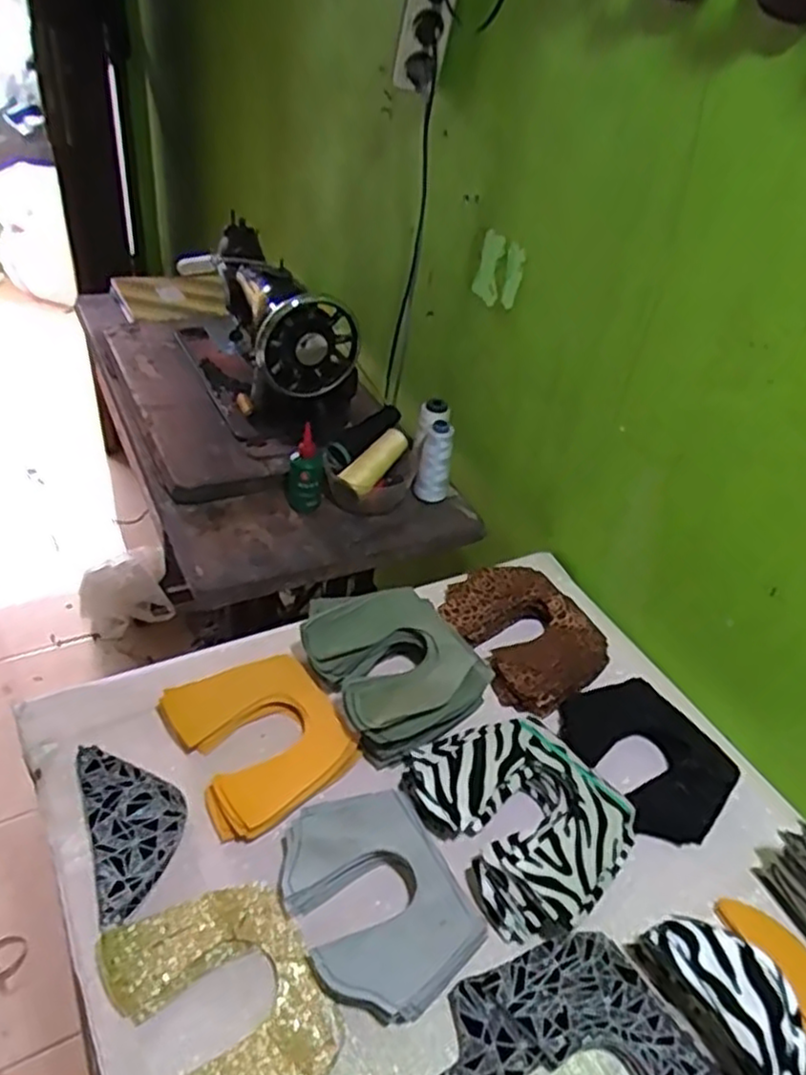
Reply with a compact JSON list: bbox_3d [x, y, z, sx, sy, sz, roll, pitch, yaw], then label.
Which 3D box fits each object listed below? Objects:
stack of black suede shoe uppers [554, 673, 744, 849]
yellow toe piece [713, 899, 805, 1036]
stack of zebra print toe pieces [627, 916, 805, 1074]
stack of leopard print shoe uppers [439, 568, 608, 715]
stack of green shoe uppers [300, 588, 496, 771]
[{"bbox_3d":[0.231,0.200,0.678,0.115,0.047,0.164,-13,44,-25],"label":"stack of black suede shoe uppers"},{"bbox_3d":[0.299,0.331,0.555,0.049,0.010,0.113,-8,42,-20],"label":"yellow toe piece"},{"bbox_3d":[0.226,0.329,0.505,0.055,0.080,0.125,-18,46,-30],"label":"stack of zebra print toe pieces"},{"bbox_3d":[0.131,0.105,0.787,0.137,0.051,0.174,-19,47,-31],"label":"stack of leopard print shoe uppers"},{"bbox_3d":[-0.010,0.119,0.704,0.146,0.056,0.170,-19,46,-31],"label":"stack of green shoe uppers"}]

